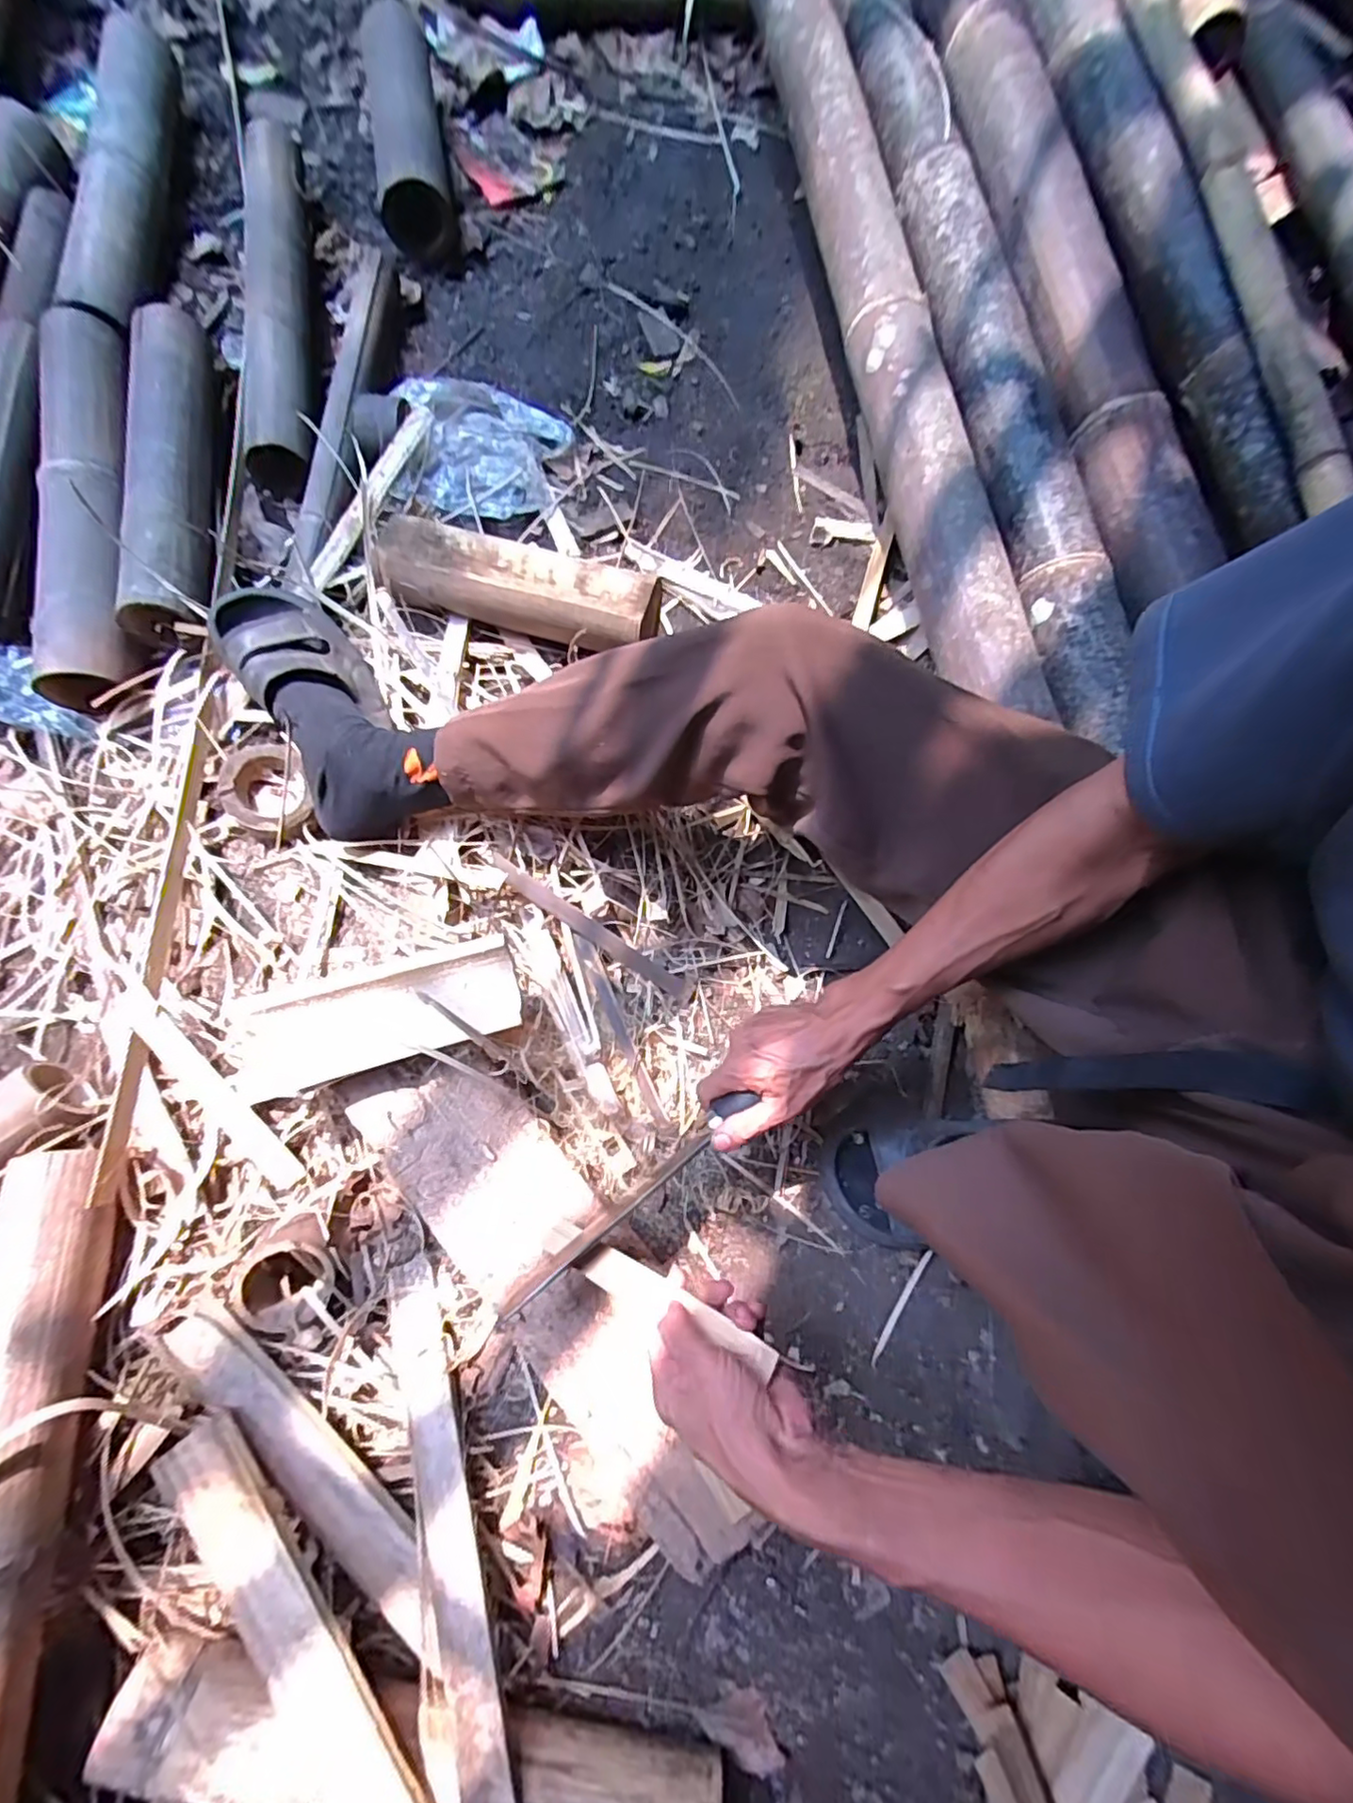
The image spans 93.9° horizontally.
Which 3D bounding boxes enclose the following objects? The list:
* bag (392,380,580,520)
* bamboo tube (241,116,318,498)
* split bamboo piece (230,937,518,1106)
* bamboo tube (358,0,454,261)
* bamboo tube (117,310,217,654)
[{"bbox_3d":[-0.225,-0.545,0.745,0.189,0.041,0.191,-1,77,-1],"label":"bag"},{"bbox_3d":[-0.475,-0.714,0.743,0.083,0.072,0.501,-9,77,-3],"label":"bamboo tube"},{"bbox_3d":[-0.259,0.100,0.536,0.247,0.031,0.083,-14,77,-4],"label":"split bamboo piece"},{"bbox_3d":[-0.362,-1.031,0.832,0.095,0.073,0.434,-11,77,-4],"label":"bamboo tube"},{"bbox_3d":[-0.537,-0.464,0.678,0.070,0.080,0.432,-9,77,-3],"label":"bamboo tube"}]

